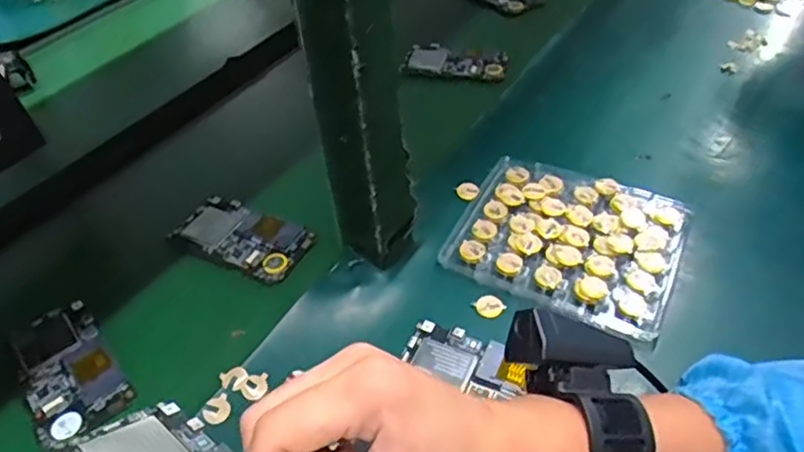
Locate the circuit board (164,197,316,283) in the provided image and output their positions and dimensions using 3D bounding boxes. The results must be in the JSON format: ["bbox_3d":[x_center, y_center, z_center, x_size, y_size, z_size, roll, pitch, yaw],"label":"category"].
[{"bbox_3d":[-0.144,0.008,0.551,0.121,0.009,0.065,17,48,22],"label":"circuit board"}]

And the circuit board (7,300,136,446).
[{"bbox_3d":[-0.253,0.105,0.464,0.062,0.004,0.124,-30,49,-24],"label":"circuit board"}]

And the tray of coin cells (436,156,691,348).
[{"bbox_3d":[0.135,0.007,0.506,0.171,0.021,0.144,18,48,22],"label":"tray of coin cells"}]

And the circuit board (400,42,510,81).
[{"bbox_3d":[0.063,-0.196,0.739,0.126,0.010,0.055,17,63,28],"label":"circuit board"}]

